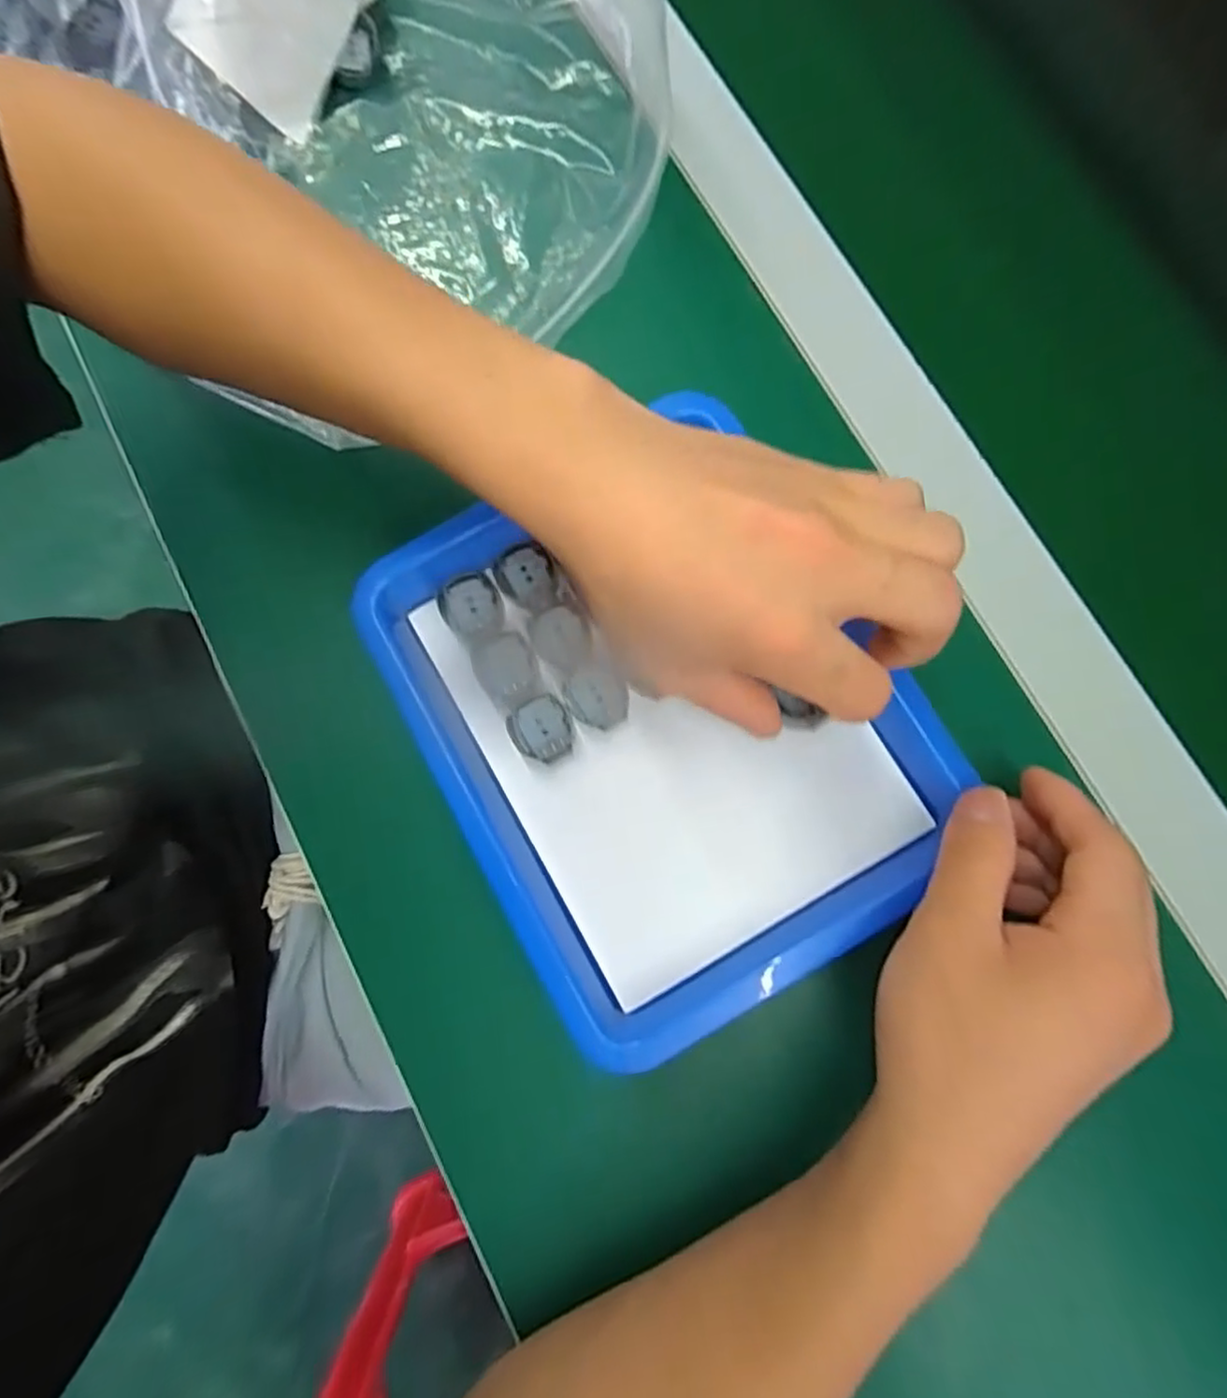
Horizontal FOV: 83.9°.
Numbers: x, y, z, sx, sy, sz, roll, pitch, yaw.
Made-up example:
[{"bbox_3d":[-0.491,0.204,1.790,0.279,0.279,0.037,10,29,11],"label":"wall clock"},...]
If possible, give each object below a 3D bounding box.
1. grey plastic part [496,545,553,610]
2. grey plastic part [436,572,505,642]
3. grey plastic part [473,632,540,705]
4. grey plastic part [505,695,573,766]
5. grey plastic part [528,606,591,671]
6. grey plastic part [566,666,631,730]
[{"bbox_3d":[-0.036,-0.051,0.287,0.022,0.004,0.026,-30,80,-2],"label":"grey plastic part"},{"bbox_3d":[-0.060,-0.039,0.285,0.025,0.004,0.028,-15,80,0],"label":"grey plastic part"},{"bbox_3d":[-0.044,-0.013,0.279,0.024,0.004,0.028,-36,81,-3],"label":"grey plastic part"},{"bbox_3d":[-0.028,0.013,0.275,0.025,0.006,0.026,-30,80,-2],"label":"grey plastic part"},{"bbox_3d":[-0.022,-0.025,0.281,0.024,0.004,0.026,-11,80,1],"label":"grey plastic part"},{"bbox_3d":[-0.006,0.000,0.277,0.024,0.004,0.024,-10,80,1],"label":"grey plastic part"}]

